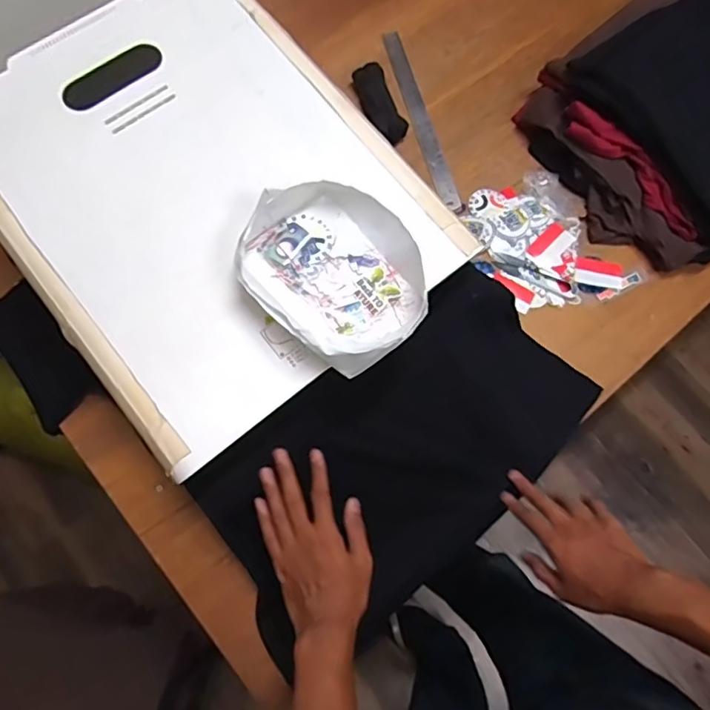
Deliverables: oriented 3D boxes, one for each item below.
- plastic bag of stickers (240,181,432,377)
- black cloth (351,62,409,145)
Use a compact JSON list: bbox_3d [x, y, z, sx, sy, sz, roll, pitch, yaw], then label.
[{"bbox_3d":[-0.019,-0.082,0.557,0.194,0.048,0.159,42,76,9],"label":"plastic bag of stickers"},{"bbox_3d":[0.036,-0.367,0.821,0.045,0.031,0.132,-18,75,-8],"label":"black cloth"}]

